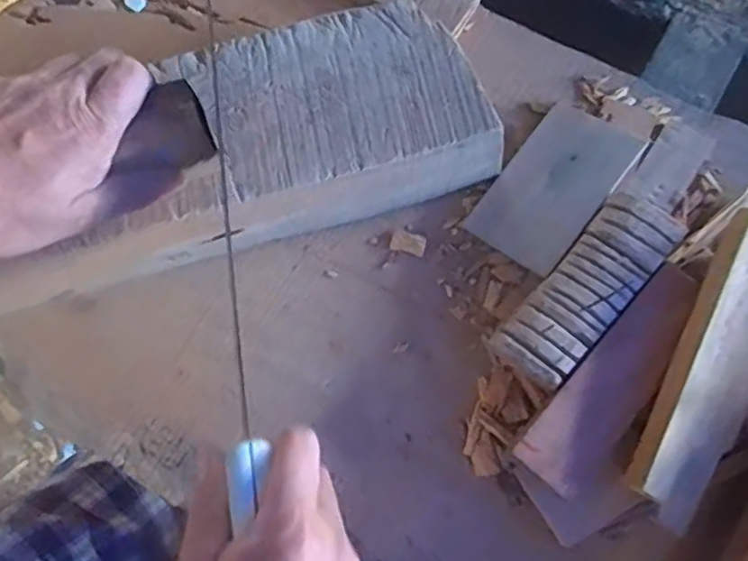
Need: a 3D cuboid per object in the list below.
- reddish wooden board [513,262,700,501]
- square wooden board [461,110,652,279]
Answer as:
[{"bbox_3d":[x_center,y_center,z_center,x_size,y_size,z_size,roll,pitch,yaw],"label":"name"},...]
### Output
[{"bbox_3d":[0.144,0.056,0.369,0.042,0.005,0.150,40,79,12],"label":"reddish wooden board"},{"bbox_3d":[0.122,-0.065,0.427,0.066,0.020,0.115,37,78,11],"label":"square wooden board"}]

